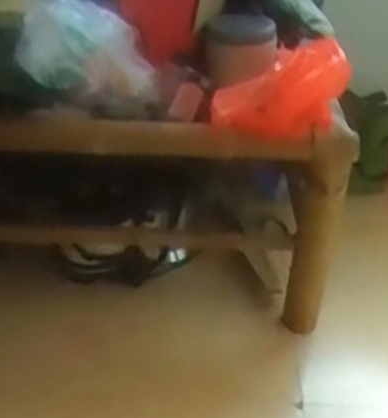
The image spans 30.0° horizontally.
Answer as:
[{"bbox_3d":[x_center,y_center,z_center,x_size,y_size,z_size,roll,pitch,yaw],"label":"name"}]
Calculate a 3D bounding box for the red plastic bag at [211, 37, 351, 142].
[{"bbox_3d":[0.157,-0.196,1.208,0.229,0.139,0.108,-11,38,-21],"label":"red plastic bag"}]

